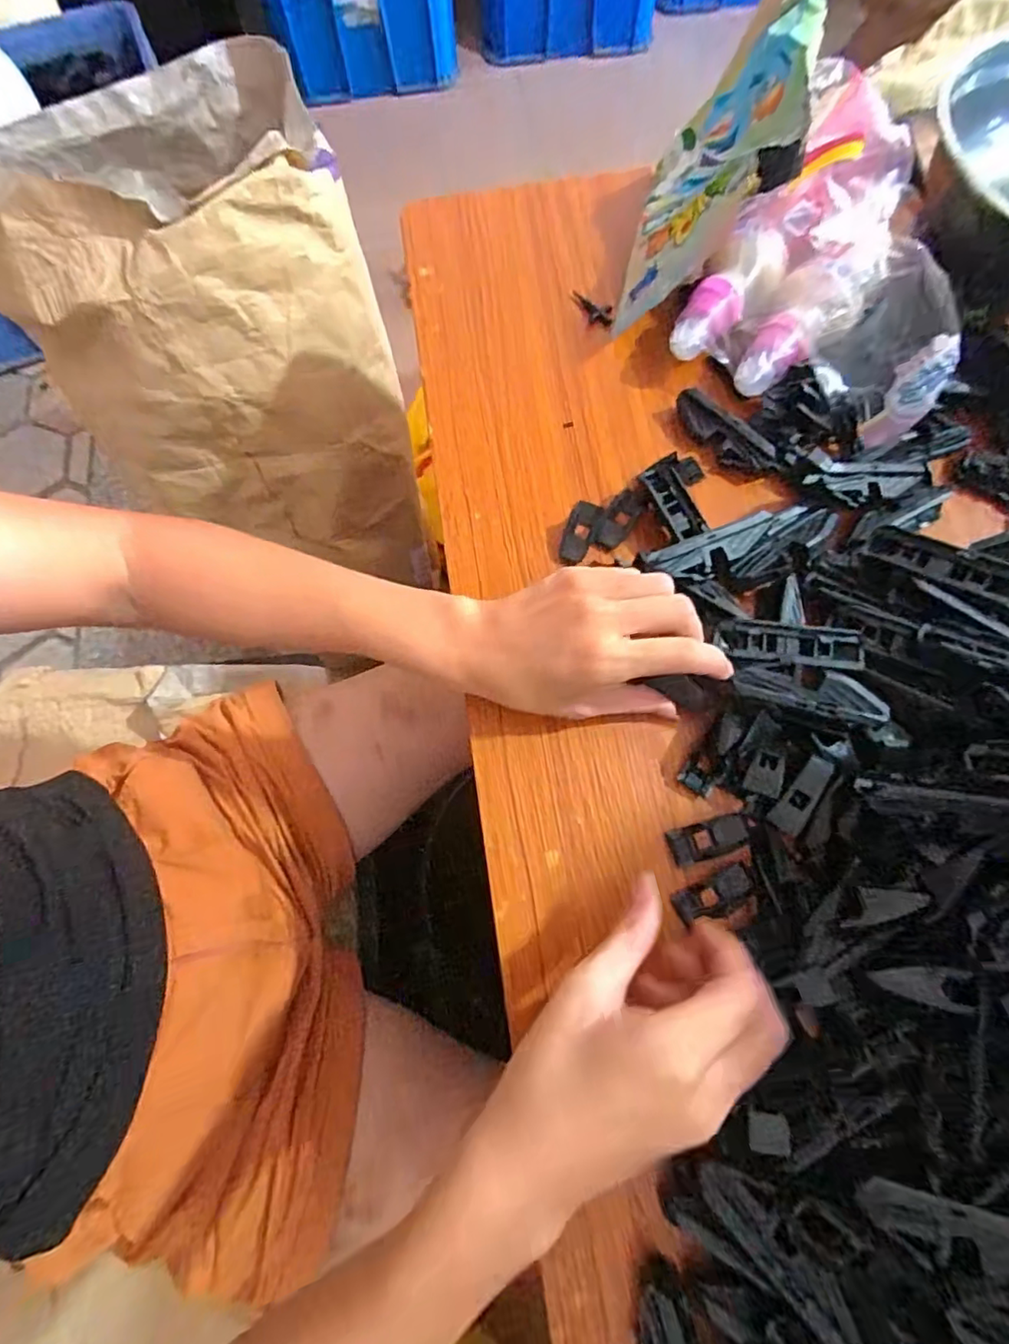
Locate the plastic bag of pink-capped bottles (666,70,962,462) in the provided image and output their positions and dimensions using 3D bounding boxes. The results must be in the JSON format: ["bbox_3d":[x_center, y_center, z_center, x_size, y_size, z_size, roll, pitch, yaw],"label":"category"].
[{"bbox_3d":[0.208,-0.237,0.348,0.152,0.078,0.163,33,77,12],"label":"plastic bag of pink-capped bottles"}]

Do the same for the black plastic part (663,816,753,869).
[{"bbox_3d":[0.106,0.086,0.303,0.041,0.004,0.018,-15,72,-2],"label":"black plastic part"}]

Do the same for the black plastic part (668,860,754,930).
[{"bbox_3d":[0.105,0.111,0.293,0.040,0.004,0.016,-23,73,-5],"label":"black plastic part"}]

